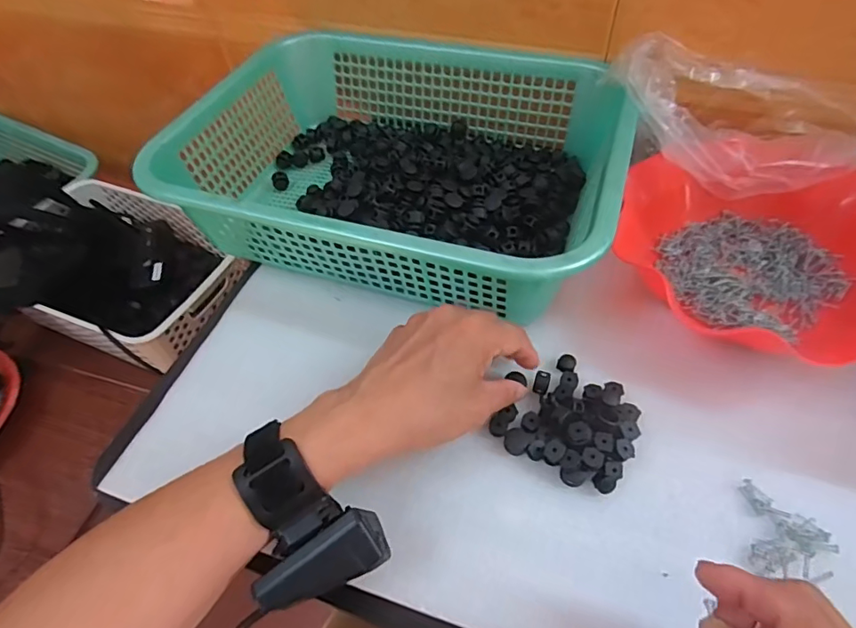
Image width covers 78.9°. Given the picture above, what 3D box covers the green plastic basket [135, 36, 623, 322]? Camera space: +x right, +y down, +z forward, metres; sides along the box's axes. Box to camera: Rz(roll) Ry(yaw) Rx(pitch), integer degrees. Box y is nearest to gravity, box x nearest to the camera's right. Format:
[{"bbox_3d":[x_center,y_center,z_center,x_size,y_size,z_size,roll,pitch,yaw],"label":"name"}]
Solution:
[{"bbox_3d":[-0.022,-0.143,0.485,0.378,0.096,0.290,14,55,14],"label":"green plastic basket"}]

